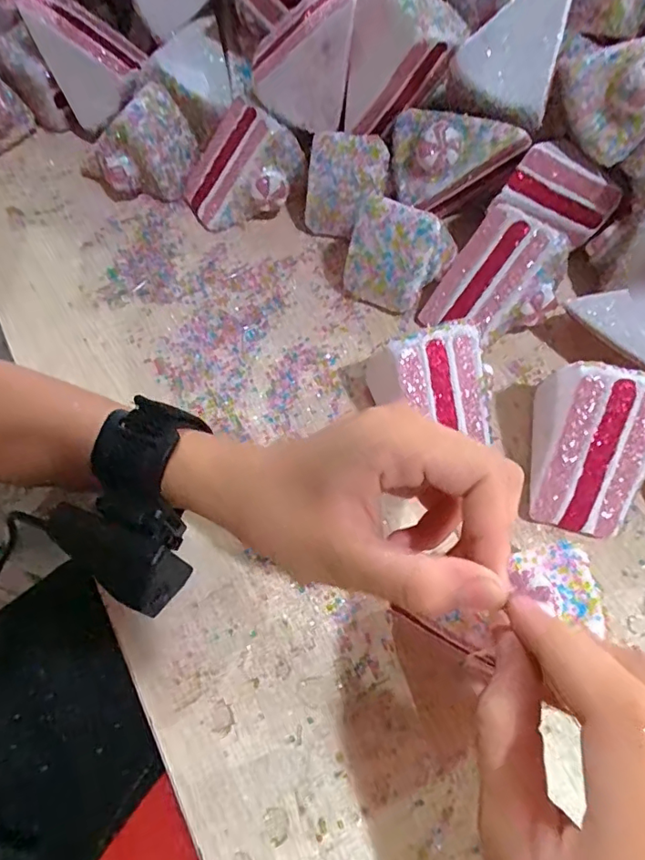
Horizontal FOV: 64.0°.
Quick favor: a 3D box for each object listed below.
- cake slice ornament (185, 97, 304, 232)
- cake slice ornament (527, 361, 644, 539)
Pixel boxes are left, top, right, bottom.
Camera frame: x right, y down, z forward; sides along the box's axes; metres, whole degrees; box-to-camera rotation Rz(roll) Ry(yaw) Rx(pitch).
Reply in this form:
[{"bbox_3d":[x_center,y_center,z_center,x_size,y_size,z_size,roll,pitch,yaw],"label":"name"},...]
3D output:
[{"bbox_3d":[-0.060,-0.193,0.379,0.085,0.062,0.059,-18,63,-9],"label":"cake slice ornament"},{"bbox_3d":[0.143,0.010,0.272,0.060,0.062,0.073,16,63,8],"label":"cake slice ornament"}]

